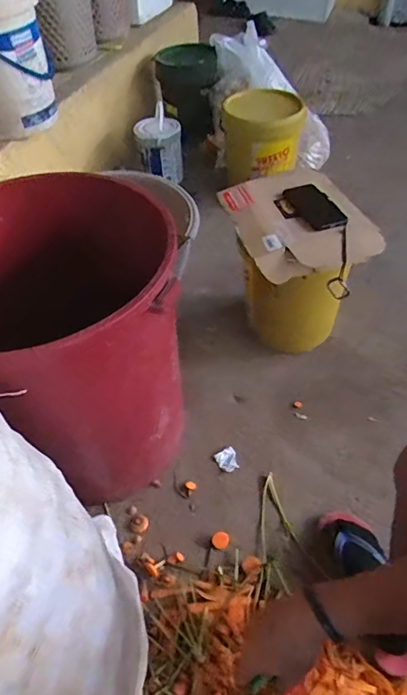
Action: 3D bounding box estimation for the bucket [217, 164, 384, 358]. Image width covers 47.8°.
[{"bbox_3d":[0.209,-0.175,1.147,0.286,0.401,0.421,-7,49,-3],"label":"bucket"}]

